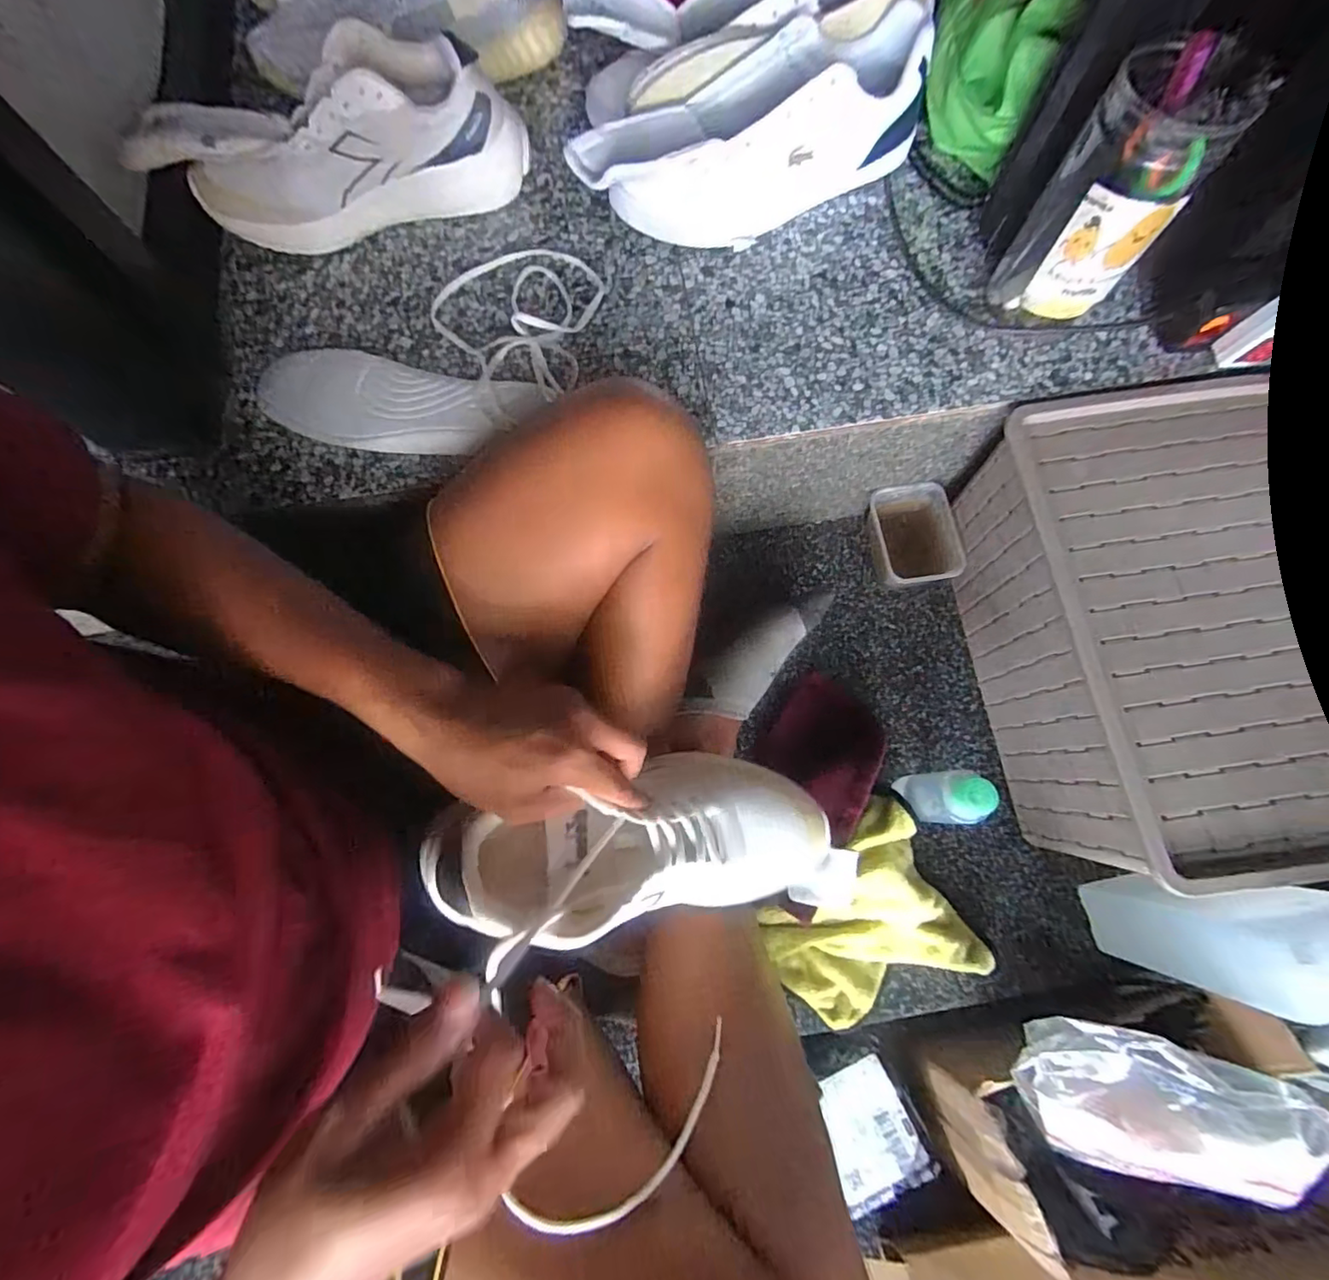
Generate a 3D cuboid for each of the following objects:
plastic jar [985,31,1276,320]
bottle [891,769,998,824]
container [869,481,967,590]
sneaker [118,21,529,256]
[{"bbox_3d":[0.327,-0.320,0.435,0.081,0.185,0.070,11,75,4],"label":"plastic jar"},{"bbox_3d":[0.242,0.143,0.524,0.044,0.138,0.043,-8,75,-1],"label":"bottle"},{"bbox_3d":[0.266,-0.104,0.623,0.080,0.060,0.102,-9,75,-1],"label":"container"},{"bbox_3d":[-0.286,-0.435,0.512,0.314,0.107,0.100,-18,74,-5],"label":"sneaker"}]

